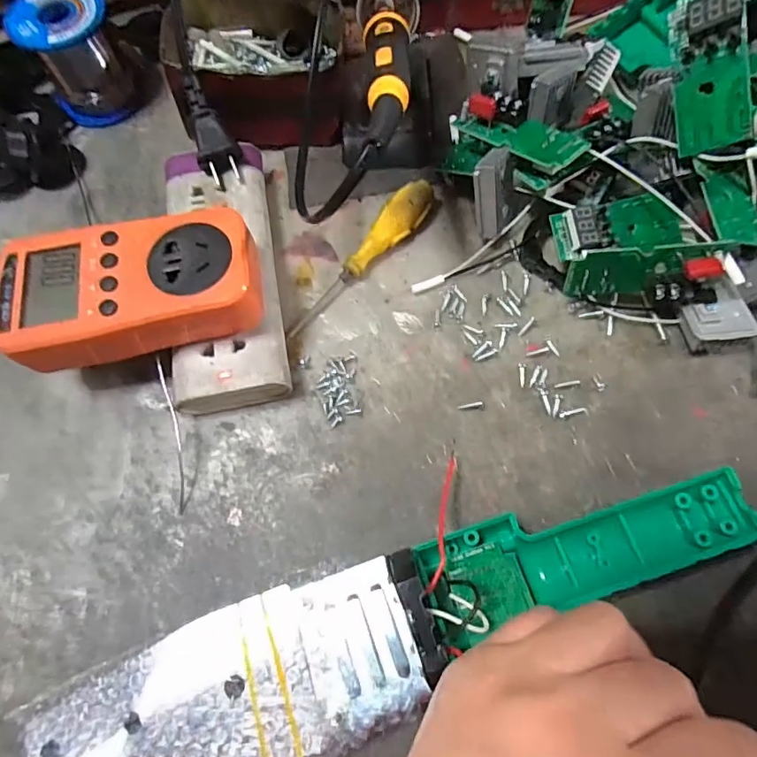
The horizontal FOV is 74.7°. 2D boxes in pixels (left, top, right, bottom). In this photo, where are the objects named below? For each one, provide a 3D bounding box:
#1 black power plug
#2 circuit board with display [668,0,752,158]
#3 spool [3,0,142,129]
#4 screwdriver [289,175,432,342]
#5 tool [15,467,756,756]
[{"bbox_3d":[-0.103,-0.152,0.306,0.025,0.019,0.064,-20,92,-5],"label":"black power plug"},{"bbox_3d":[0.172,-0.161,0.257,0.033,0.079,0.013,-5,21,33],"label":"circuit board with display"},{"bbox_3d":[-0.210,-0.227,0.350,0.059,0.063,0.059,-1,69,2],"label":"spool"},{"bbox_3d":[-0.009,-0.074,0.309,0.021,0.020,0.127,36,74,14],"label":"screwdriver"},{"bbox_3d":[0.007,0.109,0.213,0.329,0.034,0.063,-19,70,-4],"label":"tool"}]

